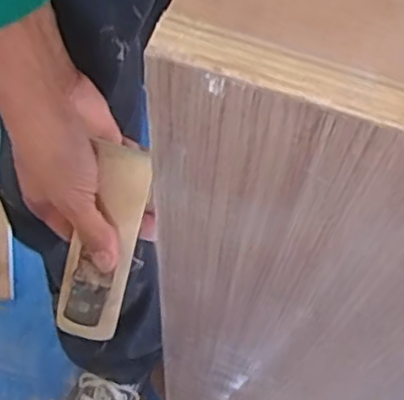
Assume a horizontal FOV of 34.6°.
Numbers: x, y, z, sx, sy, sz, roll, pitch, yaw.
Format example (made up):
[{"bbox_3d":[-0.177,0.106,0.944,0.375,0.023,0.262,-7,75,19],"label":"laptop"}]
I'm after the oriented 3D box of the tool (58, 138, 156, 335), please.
[{"bbox_3d":[-0.079,0.038,0.505,0.045,0.169,0.037,24,24,13],"label":"tool"}]

